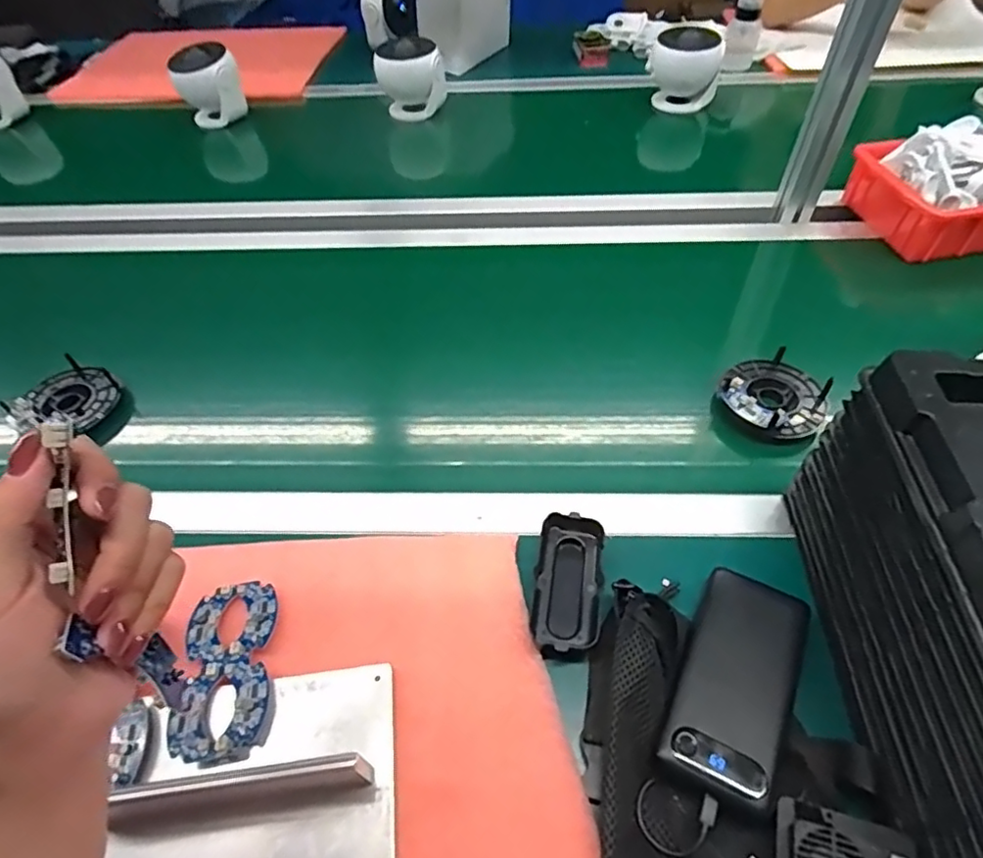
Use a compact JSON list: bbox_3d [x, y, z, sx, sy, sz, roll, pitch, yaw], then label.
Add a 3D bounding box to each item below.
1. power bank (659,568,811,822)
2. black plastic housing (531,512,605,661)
[{"bbox_3d":[0.172,0.173,0.405,0.070,0.024,0.159,22,53,23],"label":"power bank"},{"bbox_3d":[0.061,0.124,0.457,0.050,0.024,0.113,5,49,10],"label":"black plastic housing"}]

